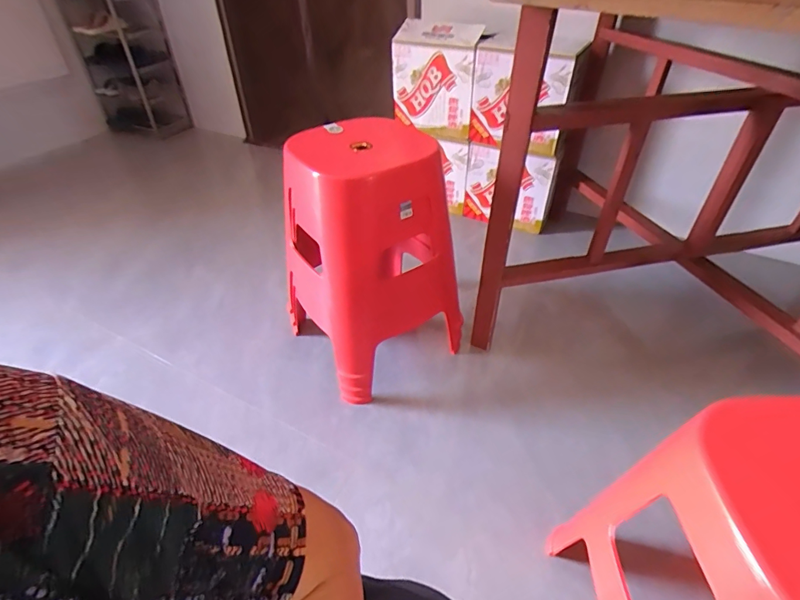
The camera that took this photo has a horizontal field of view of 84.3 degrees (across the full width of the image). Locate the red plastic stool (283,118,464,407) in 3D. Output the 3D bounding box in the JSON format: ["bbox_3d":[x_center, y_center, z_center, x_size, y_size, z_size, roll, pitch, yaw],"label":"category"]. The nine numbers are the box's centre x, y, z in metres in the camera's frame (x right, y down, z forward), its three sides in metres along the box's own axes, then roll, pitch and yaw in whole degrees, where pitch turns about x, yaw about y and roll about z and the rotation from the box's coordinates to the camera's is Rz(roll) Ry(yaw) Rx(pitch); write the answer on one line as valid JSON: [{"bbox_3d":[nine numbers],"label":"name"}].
[{"bbox_3d":[-0.077,-0.107,1.027,0.323,0.486,0.333,-25,46,-25],"label":"red plastic stool"}]

